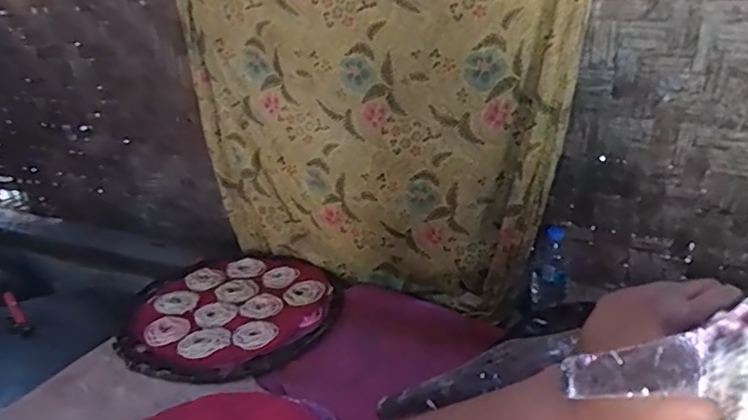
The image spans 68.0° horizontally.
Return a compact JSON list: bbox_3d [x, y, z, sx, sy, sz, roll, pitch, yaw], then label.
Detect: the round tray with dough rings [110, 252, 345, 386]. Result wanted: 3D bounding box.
[{"bbox_3d":[-0.273,0.191,1.073,0.414,0.033,0.394,-3,24,1],"label":"round tray with dough rings"}]

